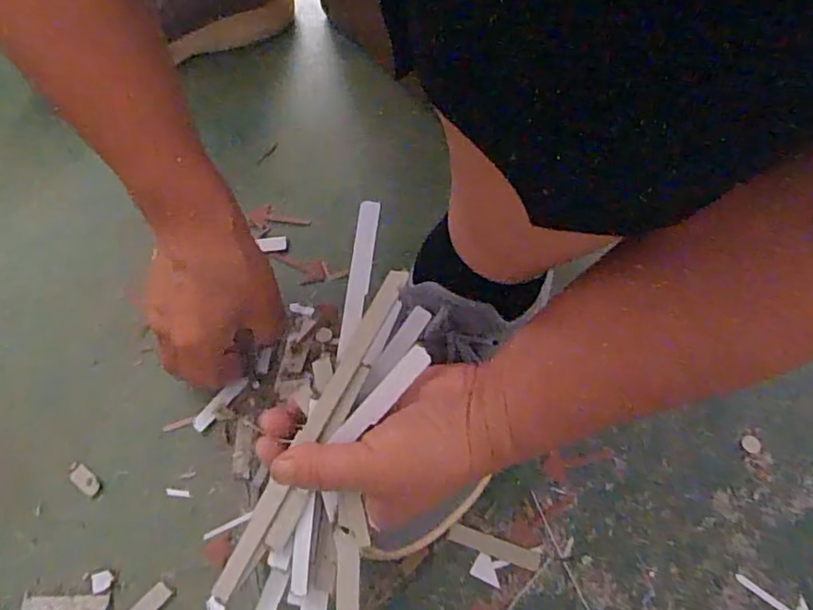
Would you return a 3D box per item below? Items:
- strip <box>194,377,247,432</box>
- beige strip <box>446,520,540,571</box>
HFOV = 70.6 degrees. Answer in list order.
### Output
[{"bbox_3d":[-0.125,0.066,0.387,0.011,0.007,0.045,40,74,19],"label":"strip"},{"bbox_3d":[0.052,0.144,0.344,0.054,0.004,0.011,17,64,9],"label":"beige strip"}]

